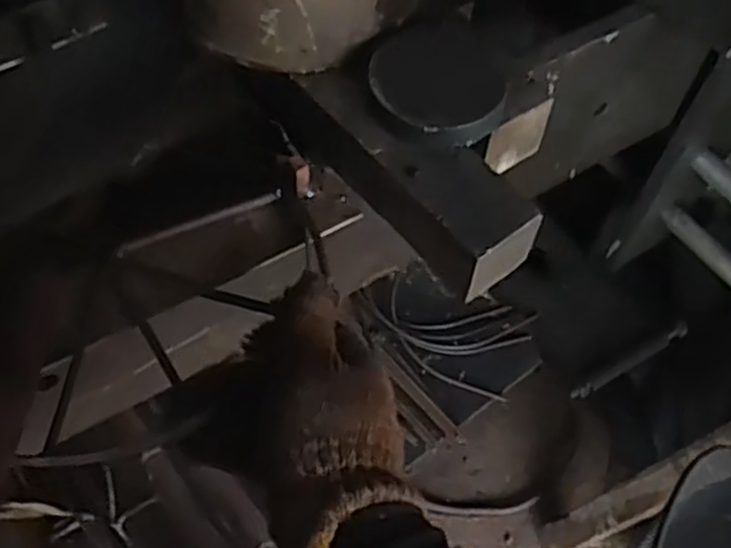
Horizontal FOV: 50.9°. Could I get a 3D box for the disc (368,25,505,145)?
[{"bbox_3d":[0.043,-0.115,0.454,0.078,0.021,0.091,6,59,2],"label":"disc"}]

